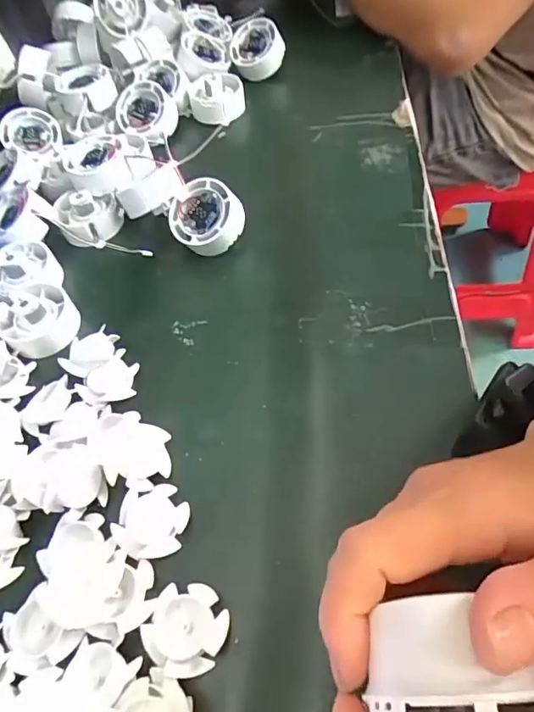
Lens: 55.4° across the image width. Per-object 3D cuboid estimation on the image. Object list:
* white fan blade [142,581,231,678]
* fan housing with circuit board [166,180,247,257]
[{"bbox_3d":[-0.040,0.135,0.254,0.038,0.008,0.040,-4,55,6],"label":"white fan blade"},{"bbox_3d":[-0.047,-0.110,0.403,0.054,0.024,0.051,-27,78,15],"label":"fan housing with circuit board"}]

